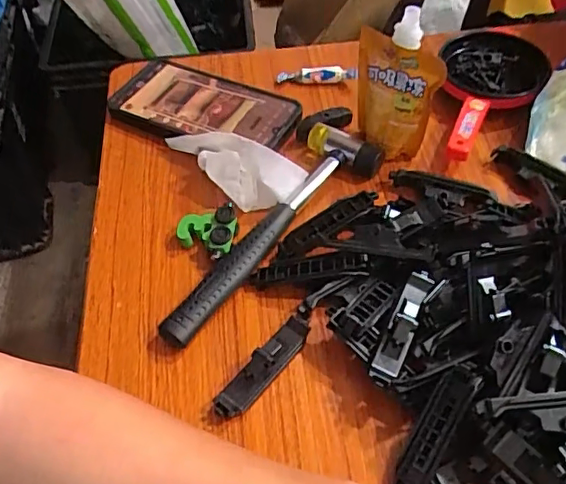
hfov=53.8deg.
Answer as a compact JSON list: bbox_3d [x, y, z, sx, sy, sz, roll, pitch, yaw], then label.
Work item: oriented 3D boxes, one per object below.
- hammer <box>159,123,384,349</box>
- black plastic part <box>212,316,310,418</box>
[{"bbox_3d":[-0.016,-0.015,0.399,0.058,0.021,0.209,36,61,26],"label":"hammer"},{"bbox_3d":[-0.012,0.074,0.341,0.018,0.020,0.077,32,60,24],"label":"black plastic part"}]

